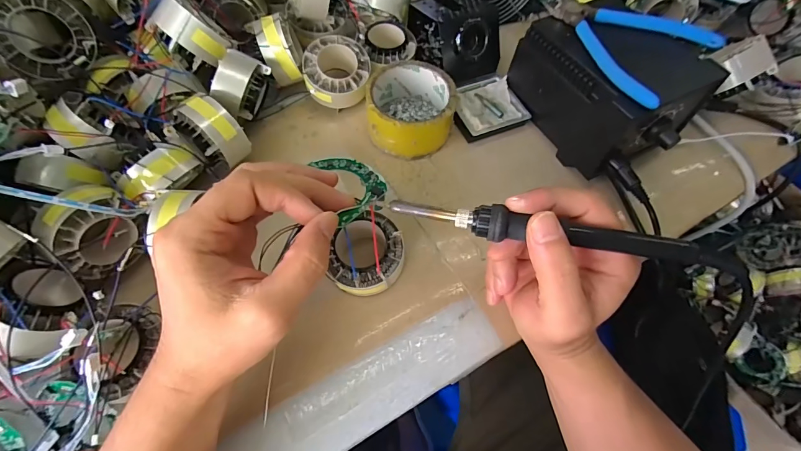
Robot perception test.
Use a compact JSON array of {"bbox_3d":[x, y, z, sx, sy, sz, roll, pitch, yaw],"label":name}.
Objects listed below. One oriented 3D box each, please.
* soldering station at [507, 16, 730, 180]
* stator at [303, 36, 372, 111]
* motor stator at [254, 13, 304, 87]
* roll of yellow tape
[{"bbox_3d":[0.193,-0.131,0.350,0.107,0.092,0.152,-26,66,-12],"label":"soldering station"},{"bbox_3d":[-0.064,-0.156,0.377,0.064,0.026,0.069,-6,89,-8],"label":"stator"},{"bbox_3d":[-0.124,-0.185,0.381,0.036,0.058,0.065,-15,64,-7],"label":"motor stator"},{"bbox_3d":[0.011,-0.115,0.370,0.083,0.049,0.085,0,63,0],"label":"roll of yellow tape"}]

